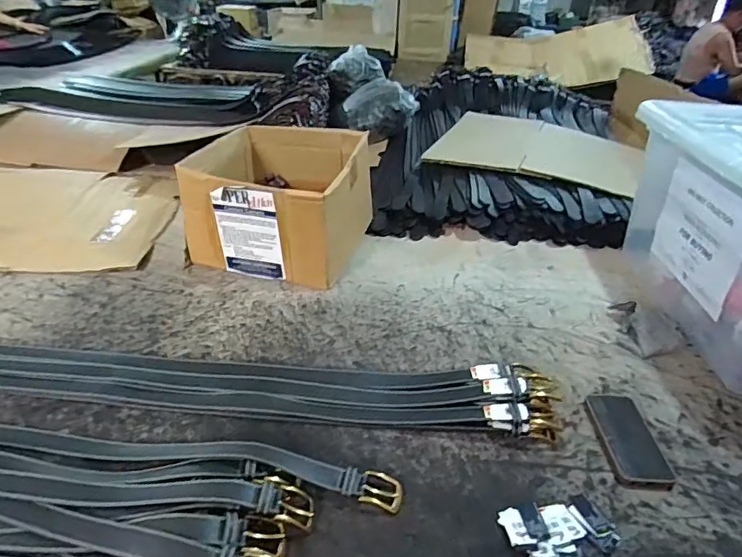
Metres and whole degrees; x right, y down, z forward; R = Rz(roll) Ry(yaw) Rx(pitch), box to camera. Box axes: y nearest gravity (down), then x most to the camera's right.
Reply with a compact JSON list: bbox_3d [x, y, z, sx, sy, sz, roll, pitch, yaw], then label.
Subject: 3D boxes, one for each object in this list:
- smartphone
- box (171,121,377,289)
[{"bbox_3d":[0.394,0.244,0.785,0.091,0.013,0.173,3,32,0],"label":"smartphone"},{"bbox_3d":[-0.216,-0.181,1.196,0.363,0.241,0.360,12,33,13],"label":"box"}]

